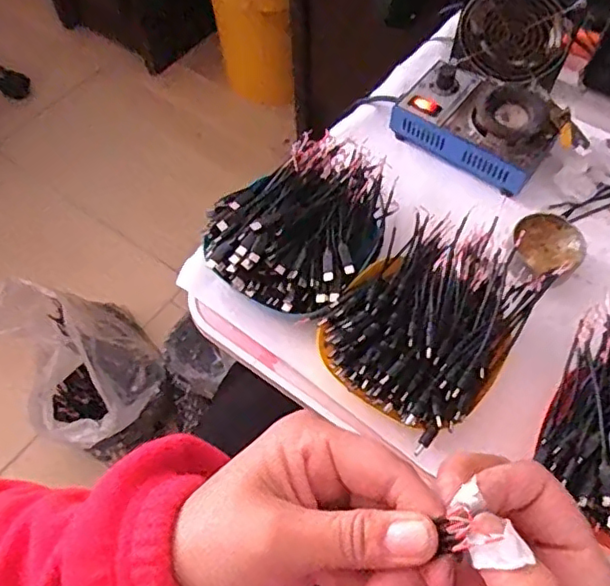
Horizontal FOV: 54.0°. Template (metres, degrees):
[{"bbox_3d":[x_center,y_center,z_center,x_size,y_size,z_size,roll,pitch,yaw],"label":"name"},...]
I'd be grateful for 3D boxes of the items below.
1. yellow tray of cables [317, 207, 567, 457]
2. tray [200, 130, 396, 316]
[{"bbox_3d":[0.103,0.019,0.488,0.132,0.057,0.180,33,66,19],"label":"yellow tray of cables"},{"bbox_3d":[0.002,-0.064,0.540,0.138,0.059,0.180,33,66,18],"label":"tray"}]

